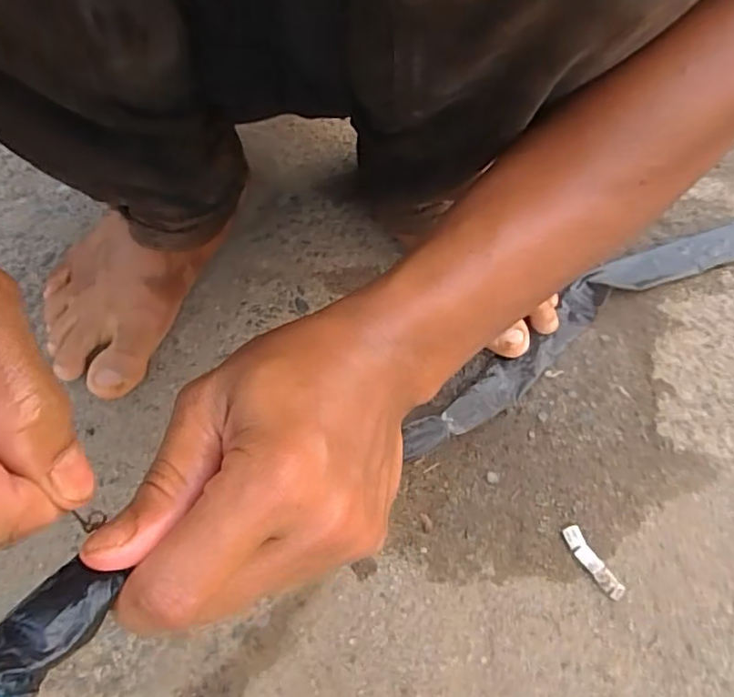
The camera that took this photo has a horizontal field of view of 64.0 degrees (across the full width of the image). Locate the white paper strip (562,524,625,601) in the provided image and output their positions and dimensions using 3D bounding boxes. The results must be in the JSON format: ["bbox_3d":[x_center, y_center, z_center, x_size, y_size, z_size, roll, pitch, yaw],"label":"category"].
[{"bbox_3d":[0.139,0.131,0.362,0.012,0.006,0.048,-25,62,-16],"label":"white paper strip"}]

